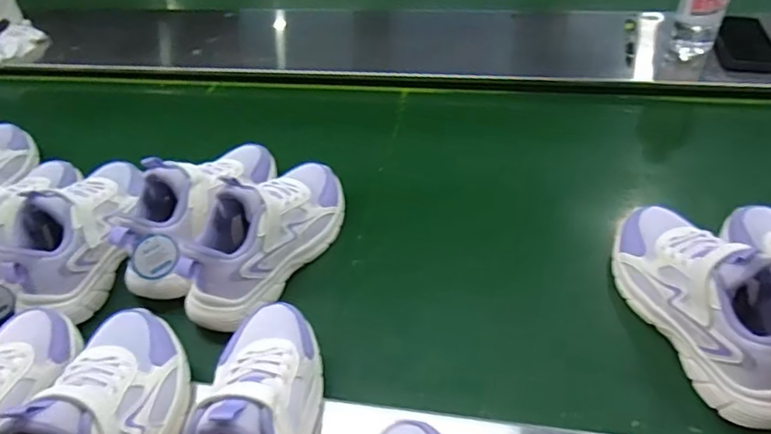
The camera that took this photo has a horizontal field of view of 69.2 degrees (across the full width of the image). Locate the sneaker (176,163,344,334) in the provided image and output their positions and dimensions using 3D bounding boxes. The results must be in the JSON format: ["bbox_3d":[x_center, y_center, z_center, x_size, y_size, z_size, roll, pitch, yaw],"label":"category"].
[{"bbox_3d":[-0.126,0.009,0.611,0.097,0.111,0.243,18,55,15],"label":"sneaker"}]

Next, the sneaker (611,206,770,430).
[{"bbox_3d":[0.302,0.072,0.518,0.081,0.127,0.233,-15,53,-9],"label":"sneaker"}]

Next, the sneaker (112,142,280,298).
[{"bbox_3d":[-0.220,-0.026,0.646,0.087,0.103,0.238,13,54,12],"label":"sneaker"}]

